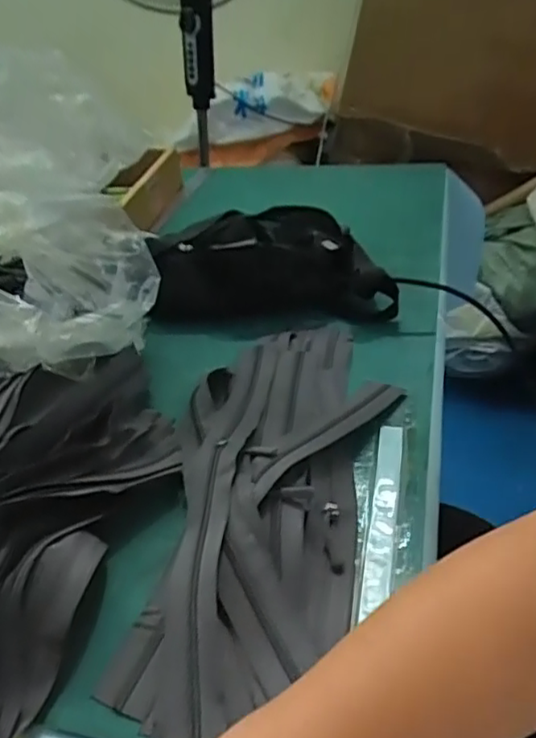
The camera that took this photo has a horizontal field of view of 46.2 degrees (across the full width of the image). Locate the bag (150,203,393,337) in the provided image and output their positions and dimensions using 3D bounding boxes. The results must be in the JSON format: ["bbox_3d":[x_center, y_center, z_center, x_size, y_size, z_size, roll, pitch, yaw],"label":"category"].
[{"bbox_3d":[0.005,-0.113,0.703,0.262,0.081,0.124,-1,38,6],"label":"bag"}]

